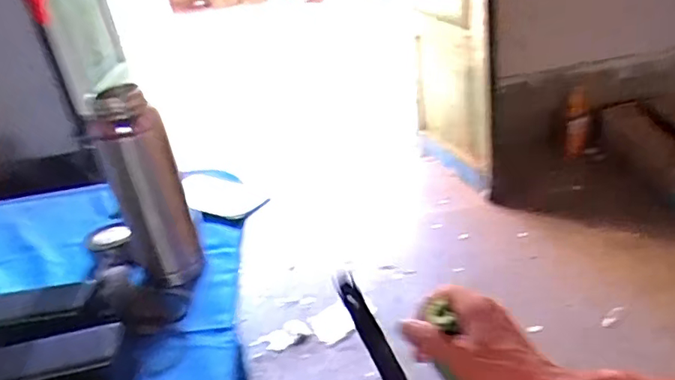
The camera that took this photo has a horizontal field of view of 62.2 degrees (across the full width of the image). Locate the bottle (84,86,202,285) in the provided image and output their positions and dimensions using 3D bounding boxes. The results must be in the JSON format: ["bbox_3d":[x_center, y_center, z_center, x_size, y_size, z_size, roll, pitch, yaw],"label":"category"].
[{"bbox_3d":[-0.208,0.001,0.619,0.077,0.216,0.060,-15,29,-15],"label":"bottle"}]

